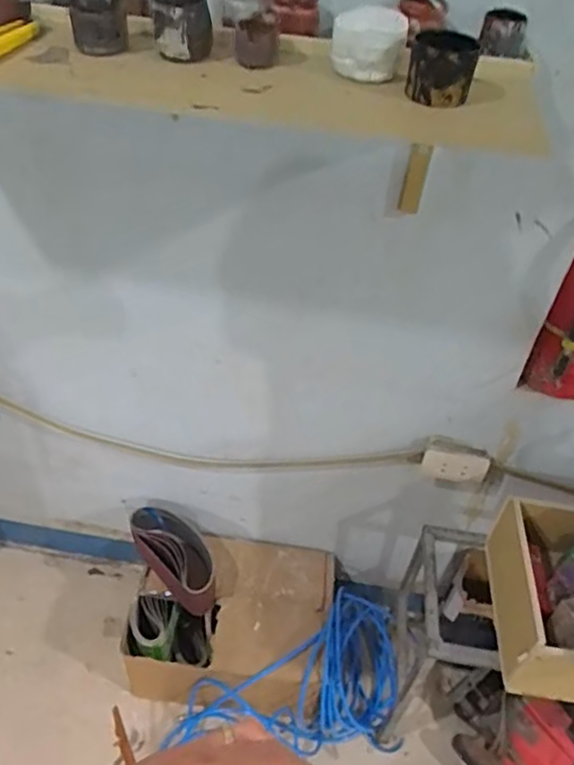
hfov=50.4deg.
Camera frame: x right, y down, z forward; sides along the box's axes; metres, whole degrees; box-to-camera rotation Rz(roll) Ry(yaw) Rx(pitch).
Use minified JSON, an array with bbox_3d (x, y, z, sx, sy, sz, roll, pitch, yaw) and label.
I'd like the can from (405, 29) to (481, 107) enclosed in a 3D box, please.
[{"bbox_3d":[0.152,-0.317,0.611,0.068,0.060,0.073,13,42,8],"label":"can"}]

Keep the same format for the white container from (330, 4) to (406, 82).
[{"bbox_3d":[0.084,-0.352,0.633,0.074,0.054,0.072,10,42,4],"label":"white container"}]

